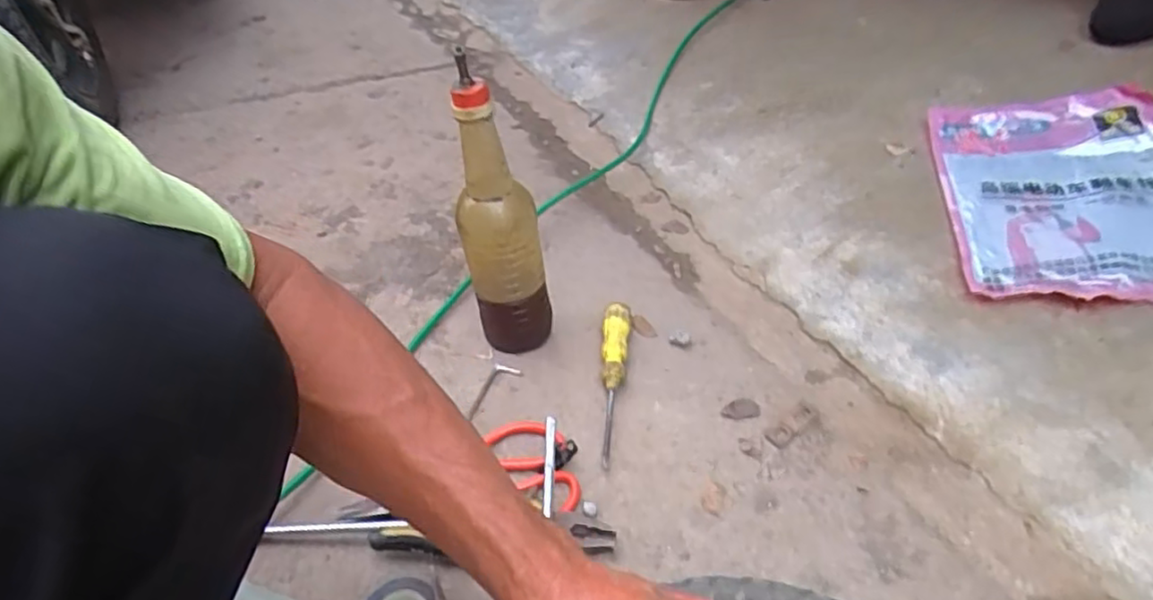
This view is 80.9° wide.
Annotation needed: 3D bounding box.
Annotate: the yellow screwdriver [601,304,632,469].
[{"bbox_3d":[0.036,0.075,0.668,0.028,0.022,0.188,4,42,5],"label":"yellow screwdriver"}]

